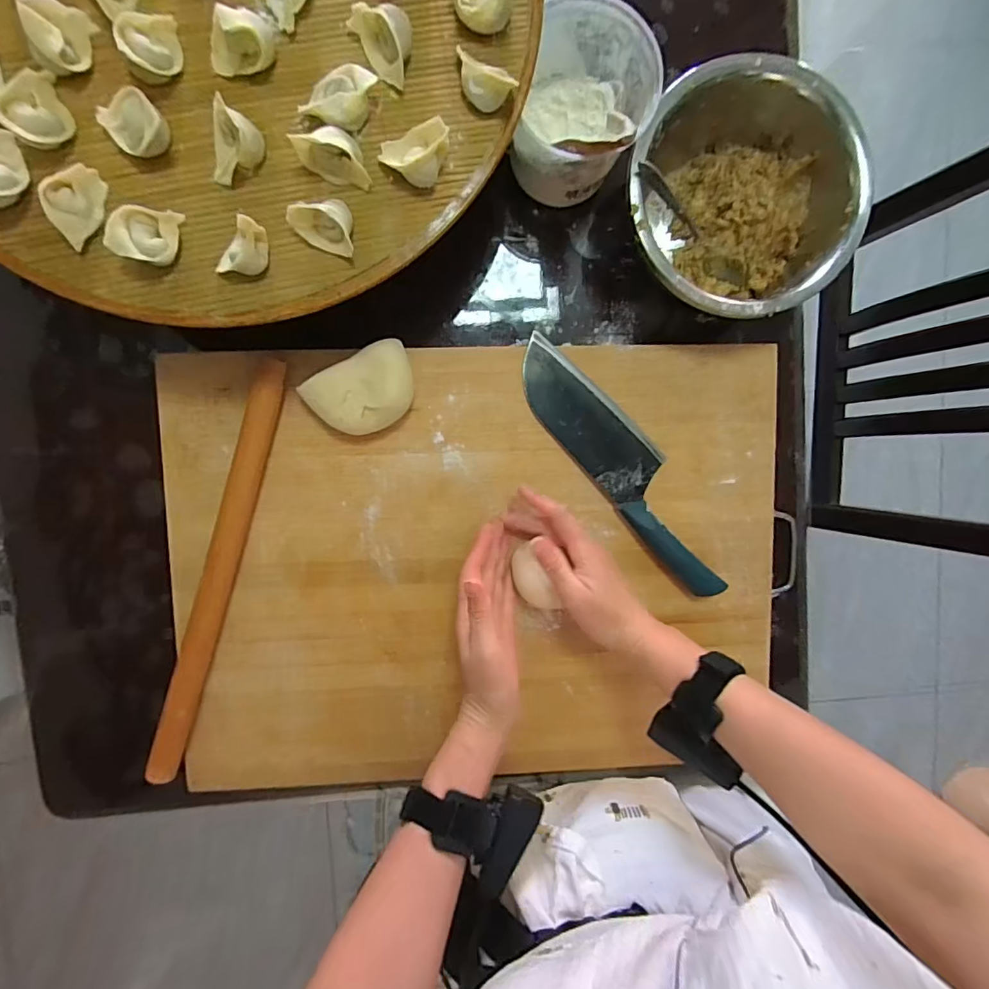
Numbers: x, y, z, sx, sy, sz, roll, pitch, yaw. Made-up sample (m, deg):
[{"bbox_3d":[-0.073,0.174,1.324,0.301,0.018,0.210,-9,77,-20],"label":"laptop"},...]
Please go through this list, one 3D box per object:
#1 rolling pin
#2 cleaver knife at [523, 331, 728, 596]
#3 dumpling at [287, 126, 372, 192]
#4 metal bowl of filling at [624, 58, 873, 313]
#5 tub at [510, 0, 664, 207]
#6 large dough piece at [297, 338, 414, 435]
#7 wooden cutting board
[{"bbox_3d":[-0.245,0.071,0.454,0.027,0.024,0.382,17,93,-5],"label":"rolling pin"},{"bbox_3d":[0.123,-0.024,0.481,0.063,0.014,0.284,-42,96,0],"label":"cleaver knife"},{"bbox_3d":[-0.106,-0.224,0.339,0.050,0.023,0.025,21,93,-5],"label":"dumpling"},{"bbox_3d":[0.202,-0.247,0.459,0.186,0.107,0.185,0,95,-4],"label":"metal bowl of filling"},{"bbox_3d":[0.072,-0.308,0.429,0.092,0.111,0.110,15,94,-5],"label":"tub"},{"bbox_3d":[-0.109,-0.087,0.446,0.090,0.038,0.063,-34,96,-1],"label":"large dough piece"},{"bbox_3d":[-0.008,0.069,0.485,0.554,0.021,0.397,-2,95,-4],"label":"wooden cutting board"}]

